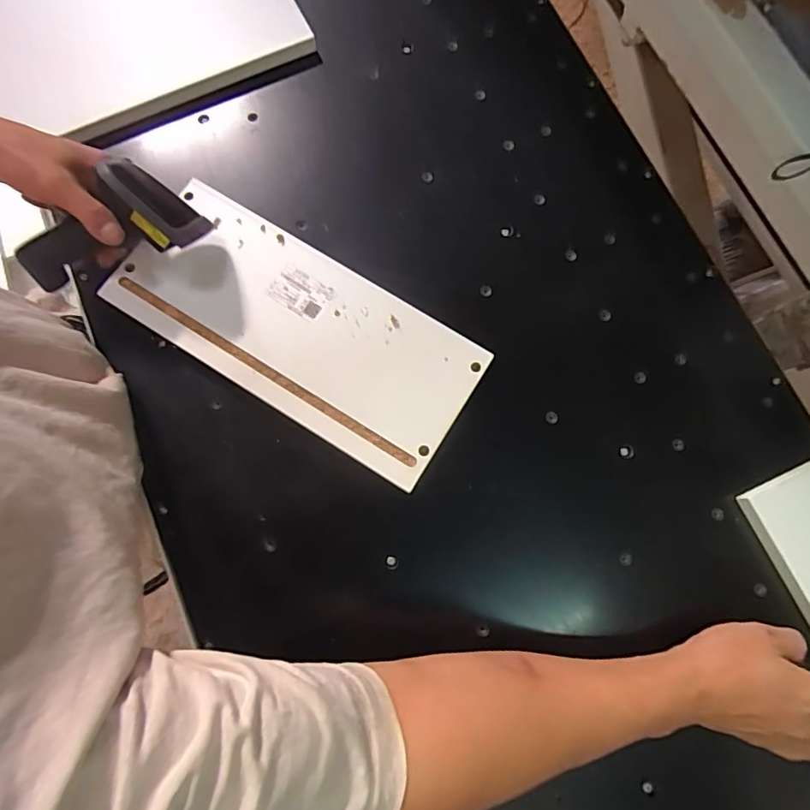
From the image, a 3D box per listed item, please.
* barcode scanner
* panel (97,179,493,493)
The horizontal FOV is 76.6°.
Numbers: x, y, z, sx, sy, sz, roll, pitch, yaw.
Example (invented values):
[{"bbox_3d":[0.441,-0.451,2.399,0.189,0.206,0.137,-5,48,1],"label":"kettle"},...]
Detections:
[{"bbox_3d":[-0.263,-0.158,0.455,0.163,0.069,0.070,-10,77,17],"label":"barcode scanner"},{"bbox_3d":[-0.103,-0.073,0.491,0.341,0.019,0.148,32,78,5],"label":"panel"}]

